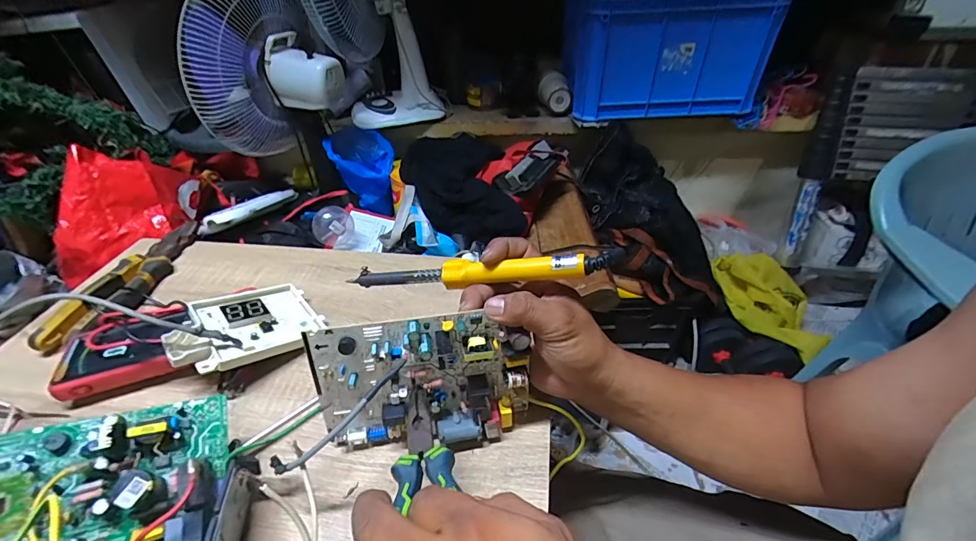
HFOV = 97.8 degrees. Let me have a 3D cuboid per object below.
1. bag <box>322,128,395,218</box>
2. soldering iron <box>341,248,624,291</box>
[{"bbox_3d":[-0.338,-0.267,1.183,0.155,0.189,0.132,4,40,7],"label":"bag"},{"bbox_3d":[-0.010,0.000,0.356,0.236,0.020,0.021,-4,37,20],"label":"soldering iron"}]

